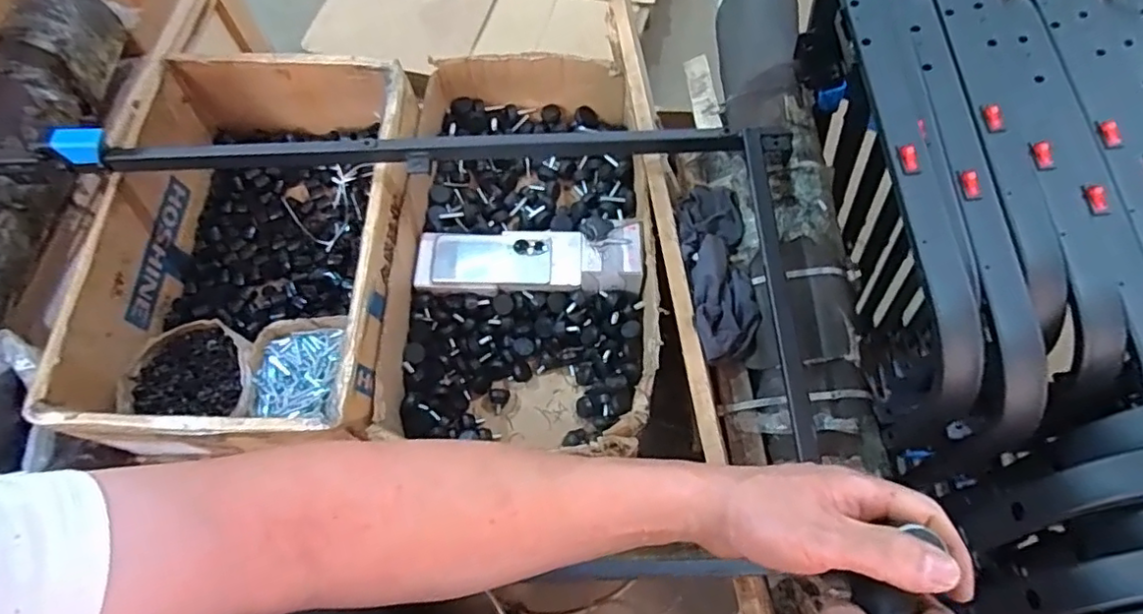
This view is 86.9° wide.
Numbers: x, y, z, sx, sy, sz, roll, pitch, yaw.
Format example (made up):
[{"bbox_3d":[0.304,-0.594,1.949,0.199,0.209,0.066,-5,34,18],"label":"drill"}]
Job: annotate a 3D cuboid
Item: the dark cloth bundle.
[{"bbox_3d":[0.172,-0.048,0.719,0.074,0.041,0.230,-3,67,0],"label":"dark cloth bundle"}]

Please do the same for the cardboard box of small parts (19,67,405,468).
[{"bbox_3d":[-0.404,-0.088,0.818,0.387,0.166,0.490,-5,67,-1],"label":"cardboard box of small parts"}]

